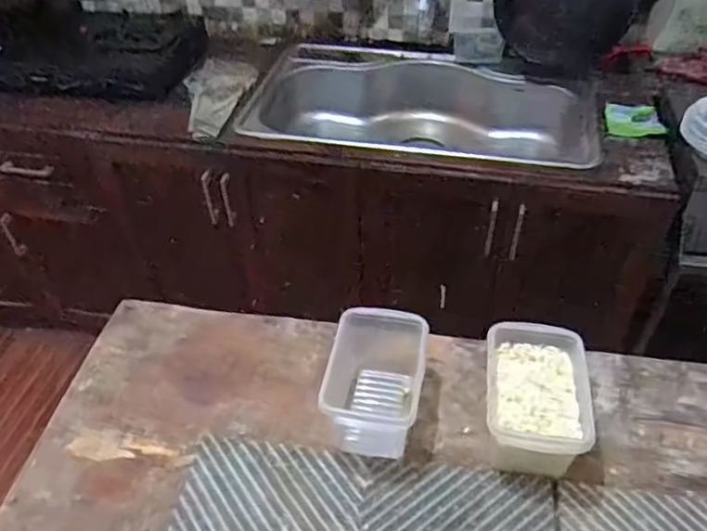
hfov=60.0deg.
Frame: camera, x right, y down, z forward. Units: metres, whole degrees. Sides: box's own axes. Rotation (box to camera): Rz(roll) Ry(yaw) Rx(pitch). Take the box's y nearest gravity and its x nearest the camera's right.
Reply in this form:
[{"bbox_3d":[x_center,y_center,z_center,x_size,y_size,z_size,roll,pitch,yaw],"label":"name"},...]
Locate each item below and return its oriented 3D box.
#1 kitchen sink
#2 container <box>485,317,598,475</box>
[{"bbox_3d":[0.165,-0.355,1.615,0.868,0.235,0.502,8,43,11],"label":"kitchen sink"},{"bbox_3d":[0.200,0.155,0.682,0.101,0.100,0.146,6,43,8],"label":"container"}]

